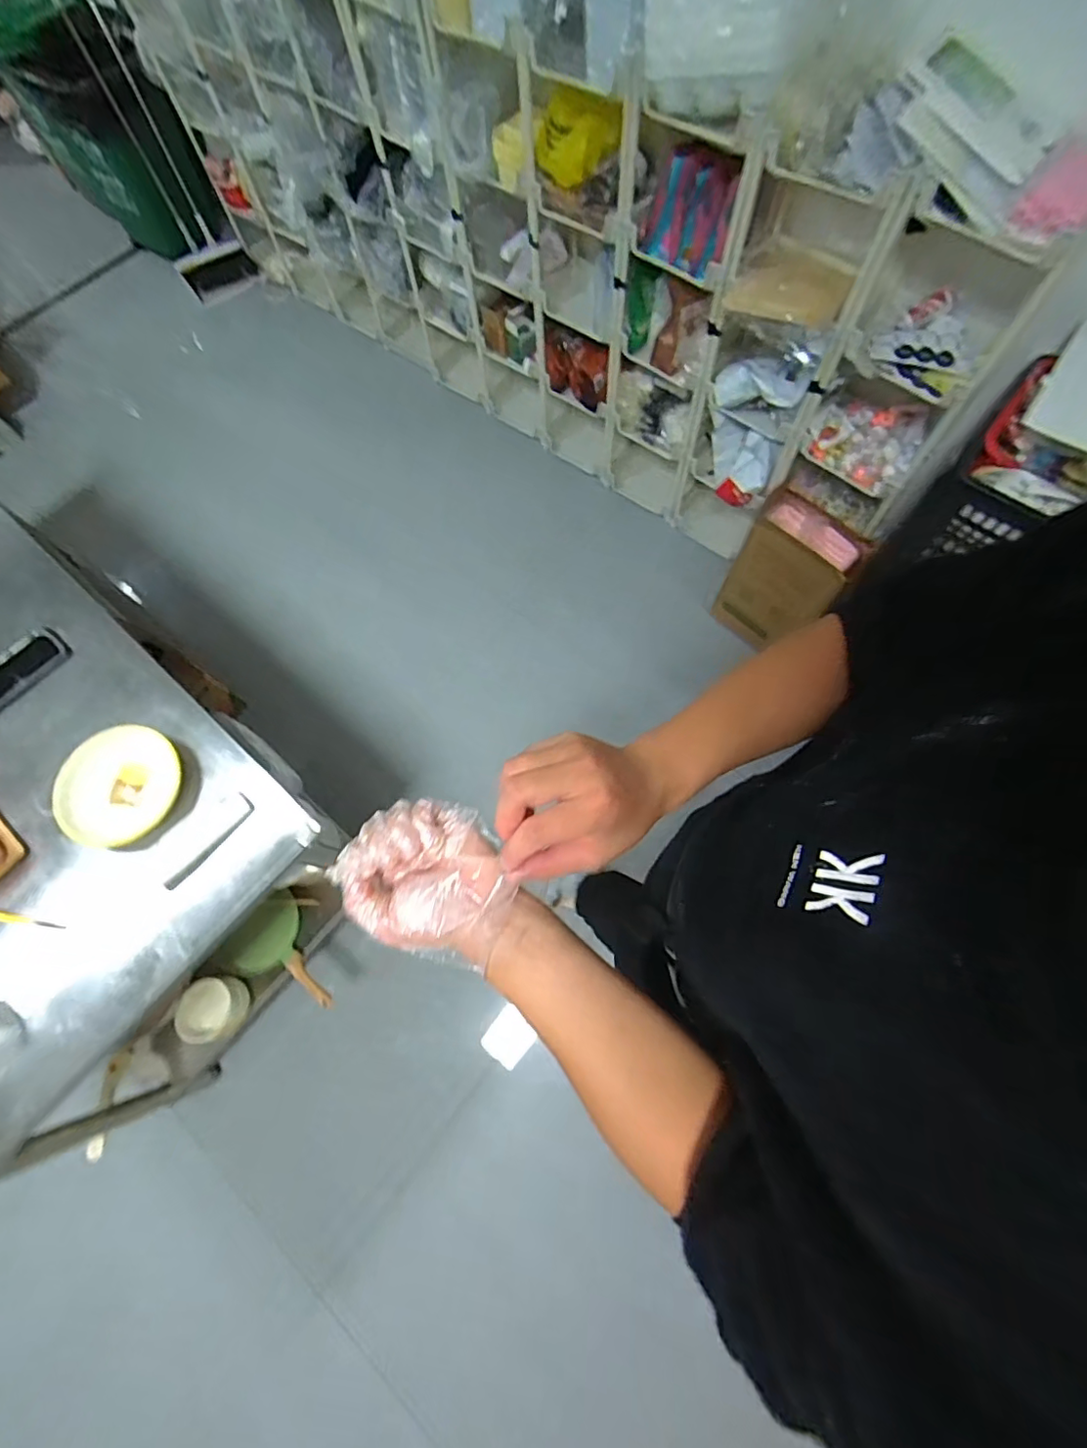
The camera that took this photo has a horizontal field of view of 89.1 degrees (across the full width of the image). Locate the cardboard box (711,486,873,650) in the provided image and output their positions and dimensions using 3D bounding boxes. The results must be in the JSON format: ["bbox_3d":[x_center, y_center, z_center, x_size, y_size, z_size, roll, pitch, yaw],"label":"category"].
[{"bbox_3d":[0.687,-0.415,1.597,0.275,0.492,0.173,37,75,14],"label":"cardboard box"}]

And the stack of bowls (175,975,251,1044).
[{"bbox_3d":[-0.735,0.635,1.230,0.135,0.078,0.129,5,70,4],"label":"stack of bowls"}]

